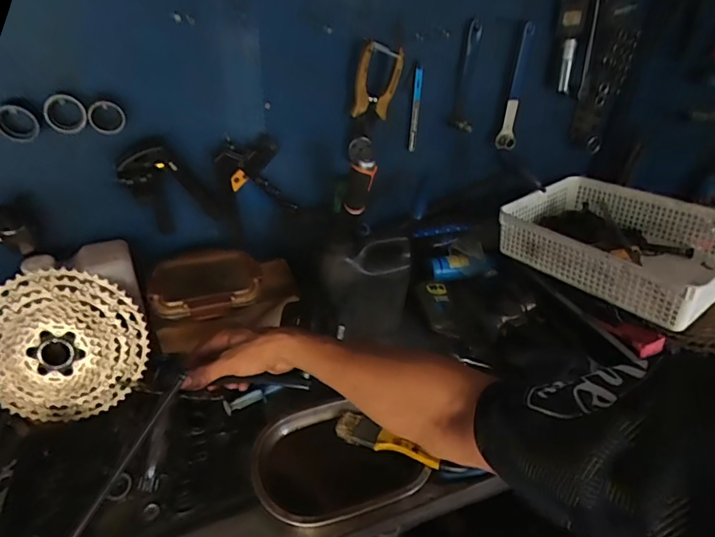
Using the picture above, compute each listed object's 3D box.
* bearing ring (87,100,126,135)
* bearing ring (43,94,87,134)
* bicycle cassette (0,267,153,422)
[{"bbox_3d":[-0.292,-0.177,0.554,0.039,0.040,0.020,-14,41,-22],"label":"bearing ring"},{"bbox_3d":[-0.330,-0.174,0.536,0.044,0.044,0.011,-3,38,-9],"label":"bearing ring"},{"bbox_3d":[-0.373,0.098,0.600,0.192,0.190,0.043,-8,12,-17],"label":"bicycle cassette"}]

